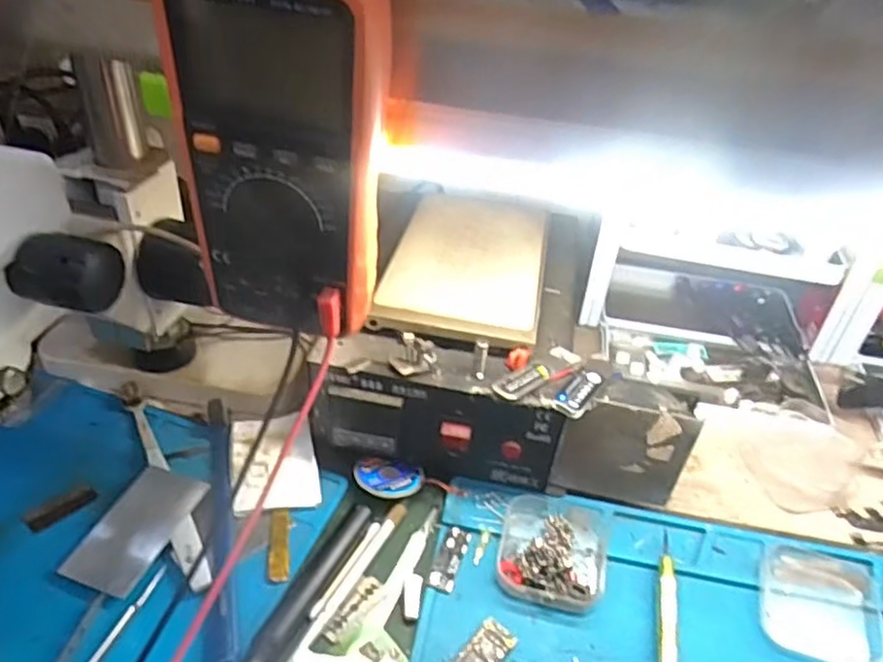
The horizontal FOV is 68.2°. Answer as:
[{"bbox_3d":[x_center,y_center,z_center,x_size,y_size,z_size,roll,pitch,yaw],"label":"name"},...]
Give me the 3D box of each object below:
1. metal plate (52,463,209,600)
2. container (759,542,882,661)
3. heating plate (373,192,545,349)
[{"bbox_3d":[-0.182,0.118,0.390,0.043,0.006,0.079,23,45,6],"label":"metal plate"},{"bbox_3d":[0.226,0.157,0.388,0.066,0.013,0.078,19,39,16],"label":"container"},{"bbox_3d":[0.023,-0.058,0.490,0.108,0.010,0.189,9,38,5],"label":"heating plate"}]

